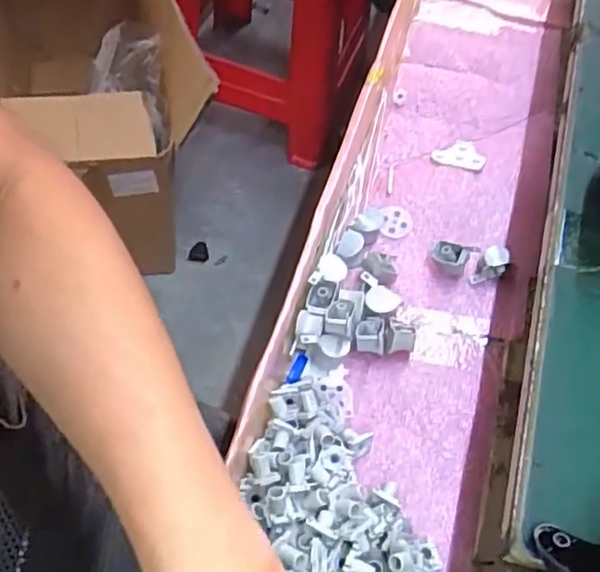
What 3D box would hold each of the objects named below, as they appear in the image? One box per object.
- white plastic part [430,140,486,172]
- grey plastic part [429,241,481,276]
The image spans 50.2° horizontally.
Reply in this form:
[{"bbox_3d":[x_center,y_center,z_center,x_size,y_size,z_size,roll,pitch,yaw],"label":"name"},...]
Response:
[{"bbox_3d":[0.138,-0.116,0.557,0.044,0.007,0.035,13,63,7],"label":"white plastic part"},{"bbox_3d":[0.116,-0.020,0.489,0.033,0.019,0.018,14,63,8],"label":"grey plastic part"}]

